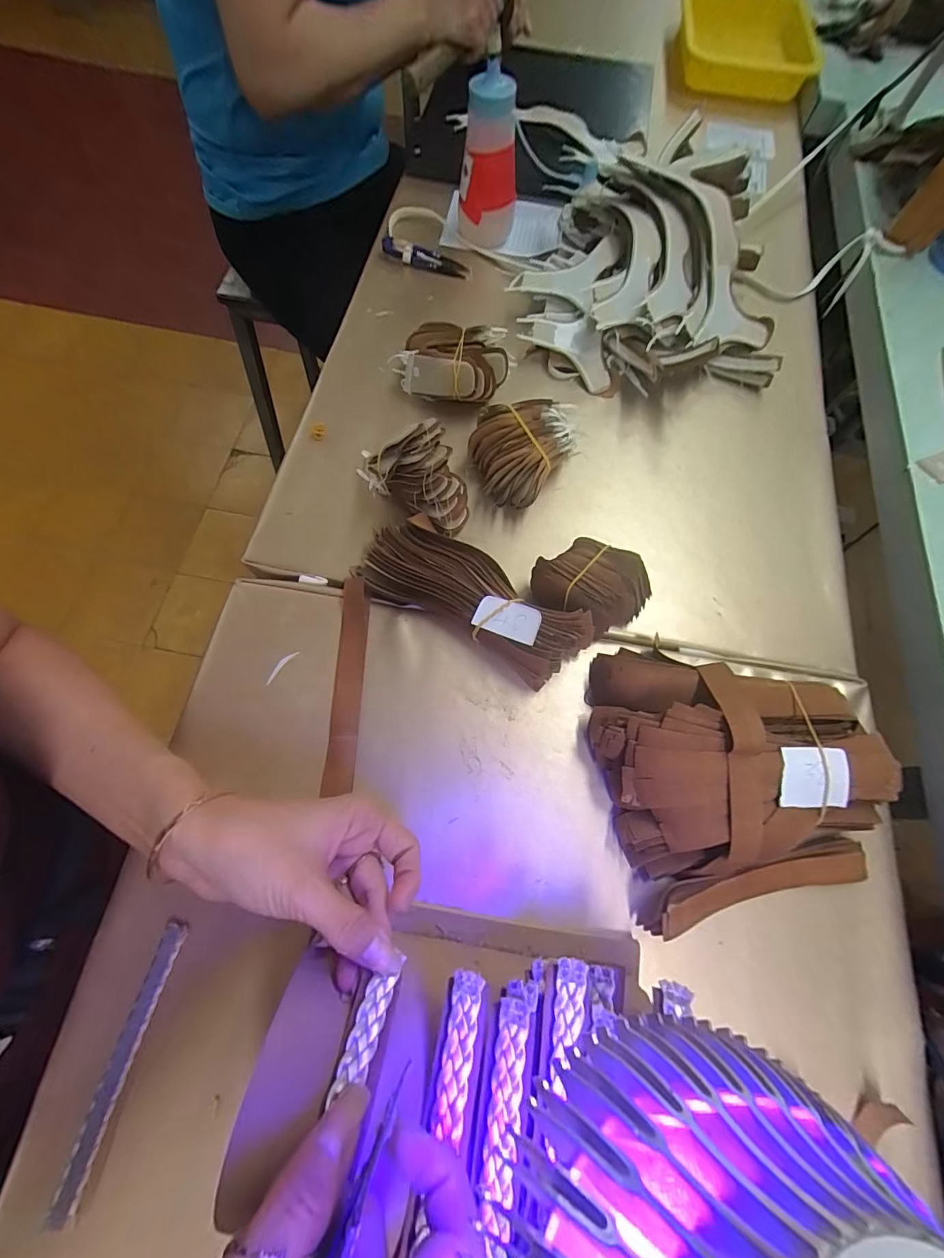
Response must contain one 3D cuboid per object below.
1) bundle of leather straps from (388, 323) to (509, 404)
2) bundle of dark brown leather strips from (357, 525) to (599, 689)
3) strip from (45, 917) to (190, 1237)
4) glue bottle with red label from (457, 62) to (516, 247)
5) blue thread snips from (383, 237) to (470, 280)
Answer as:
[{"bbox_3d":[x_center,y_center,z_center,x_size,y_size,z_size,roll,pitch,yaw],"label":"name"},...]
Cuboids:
[{"bbox_3d":[-0.019,-0.253,0.439,0.104,0.044,0.071,13,69,2],"label":"bundle of leather straps"},{"bbox_3d":[0.000,-0.024,0.359,0.183,0.048,0.064,31,71,9],"label":"bundle of dark brown leather strips"},{"bbox_3d":[-0.204,0.252,0.268,0.015,0.005,0.142,13,69,3],"label":"strip"},{"bbox_3d":[0.017,-0.475,0.465,0.059,0.131,0.050,5,69,-1],"label":"glue bottle with red label"},{"bbox_3d":[-0.051,-0.417,0.517,0.096,0.018,0.020,8,69,-14],"label":"blue thread snips"}]

